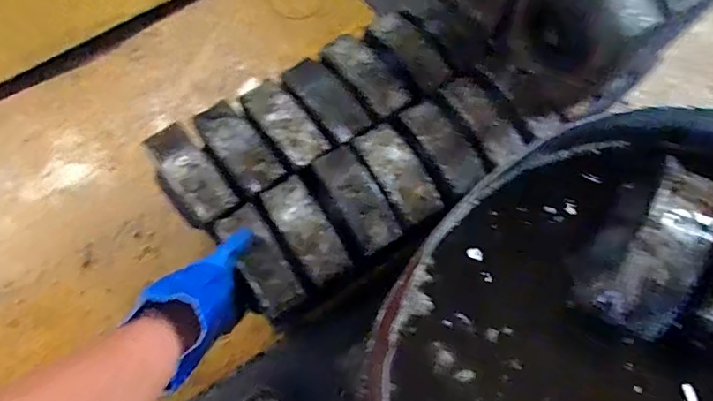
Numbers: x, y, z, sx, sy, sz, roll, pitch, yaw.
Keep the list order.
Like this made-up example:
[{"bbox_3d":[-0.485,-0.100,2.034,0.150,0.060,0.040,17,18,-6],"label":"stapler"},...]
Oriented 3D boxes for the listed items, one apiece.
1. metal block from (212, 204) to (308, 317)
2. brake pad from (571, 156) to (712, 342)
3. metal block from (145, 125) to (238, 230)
[{"bbox_3d":[-0.130,0.079,0.660,0.062,0.028,0.158,-29,69,-12],"label":"metal block"},{"bbox_3d":[0.271,0.045,0.462,0.076,0.068,0.160,28,71,7],"label":"brake pad"},{"bbox_3d":[-0.244,-0.042,0.709,0.073,0.029,0.169,-35,75,-14],"label":"metal block"}]

